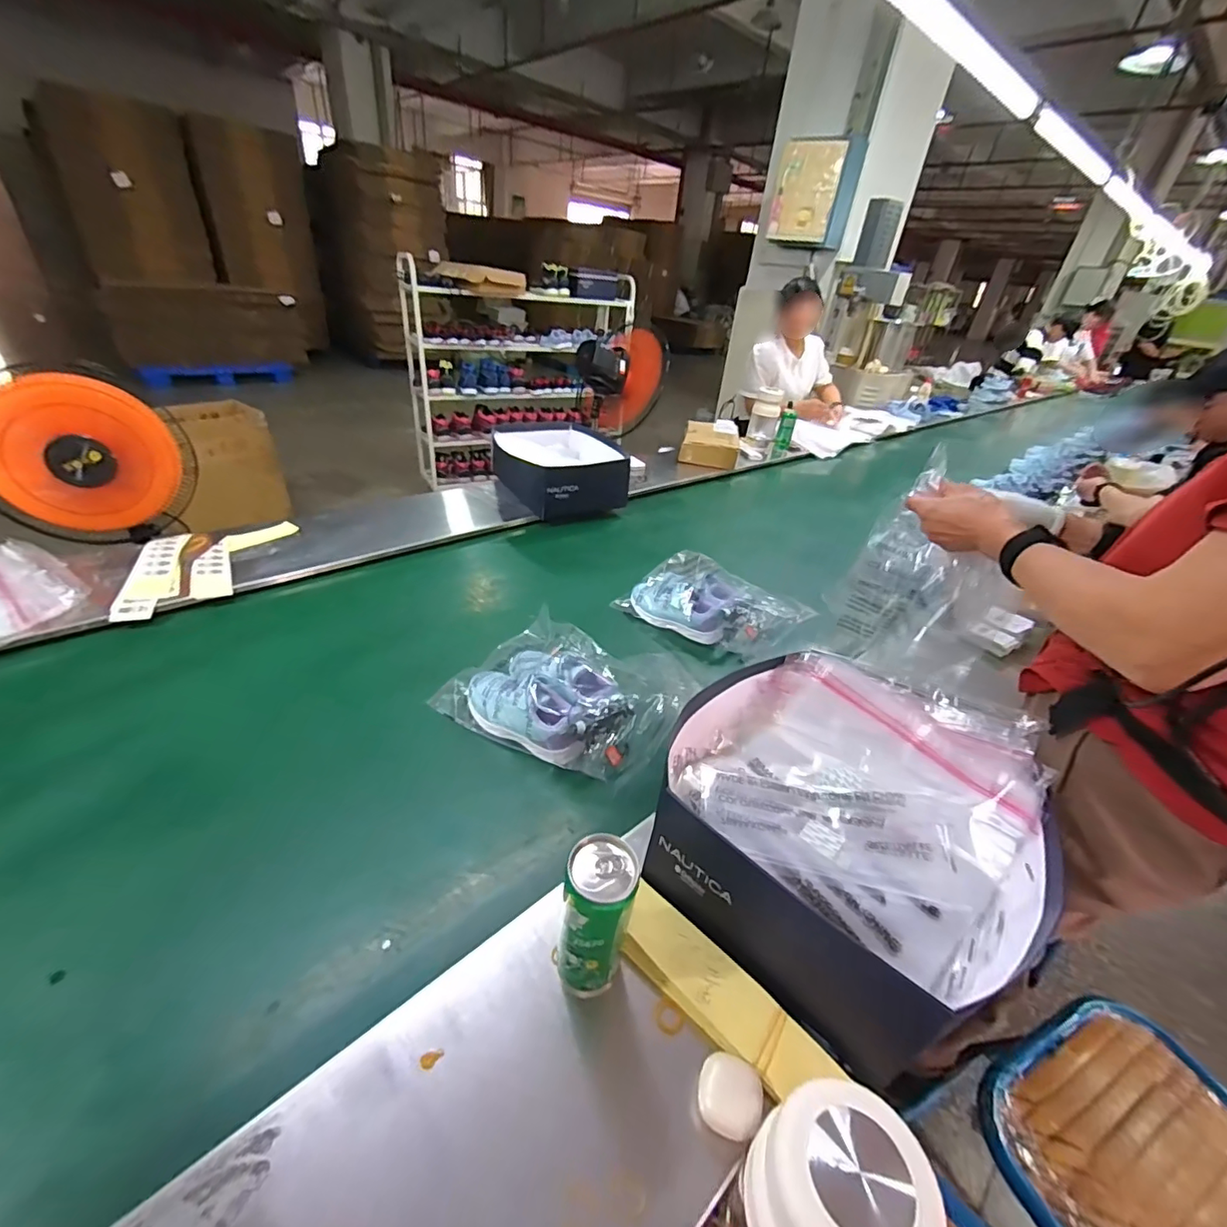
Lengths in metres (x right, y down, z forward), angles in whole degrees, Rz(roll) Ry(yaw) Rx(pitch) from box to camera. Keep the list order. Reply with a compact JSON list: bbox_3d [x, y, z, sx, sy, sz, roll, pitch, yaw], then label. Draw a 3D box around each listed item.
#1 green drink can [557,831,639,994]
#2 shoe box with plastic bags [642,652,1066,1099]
[{"bbox_3d":[-0.014,0.257,0.431,0.053,0.168,0.054,4,34,-3],"label":"green drink can"},{"bbox_3d":[0.232,0.205,0.545,0.347,0.121,0.346,30,41,32],"label":"shoe box with plastic bags"}]

